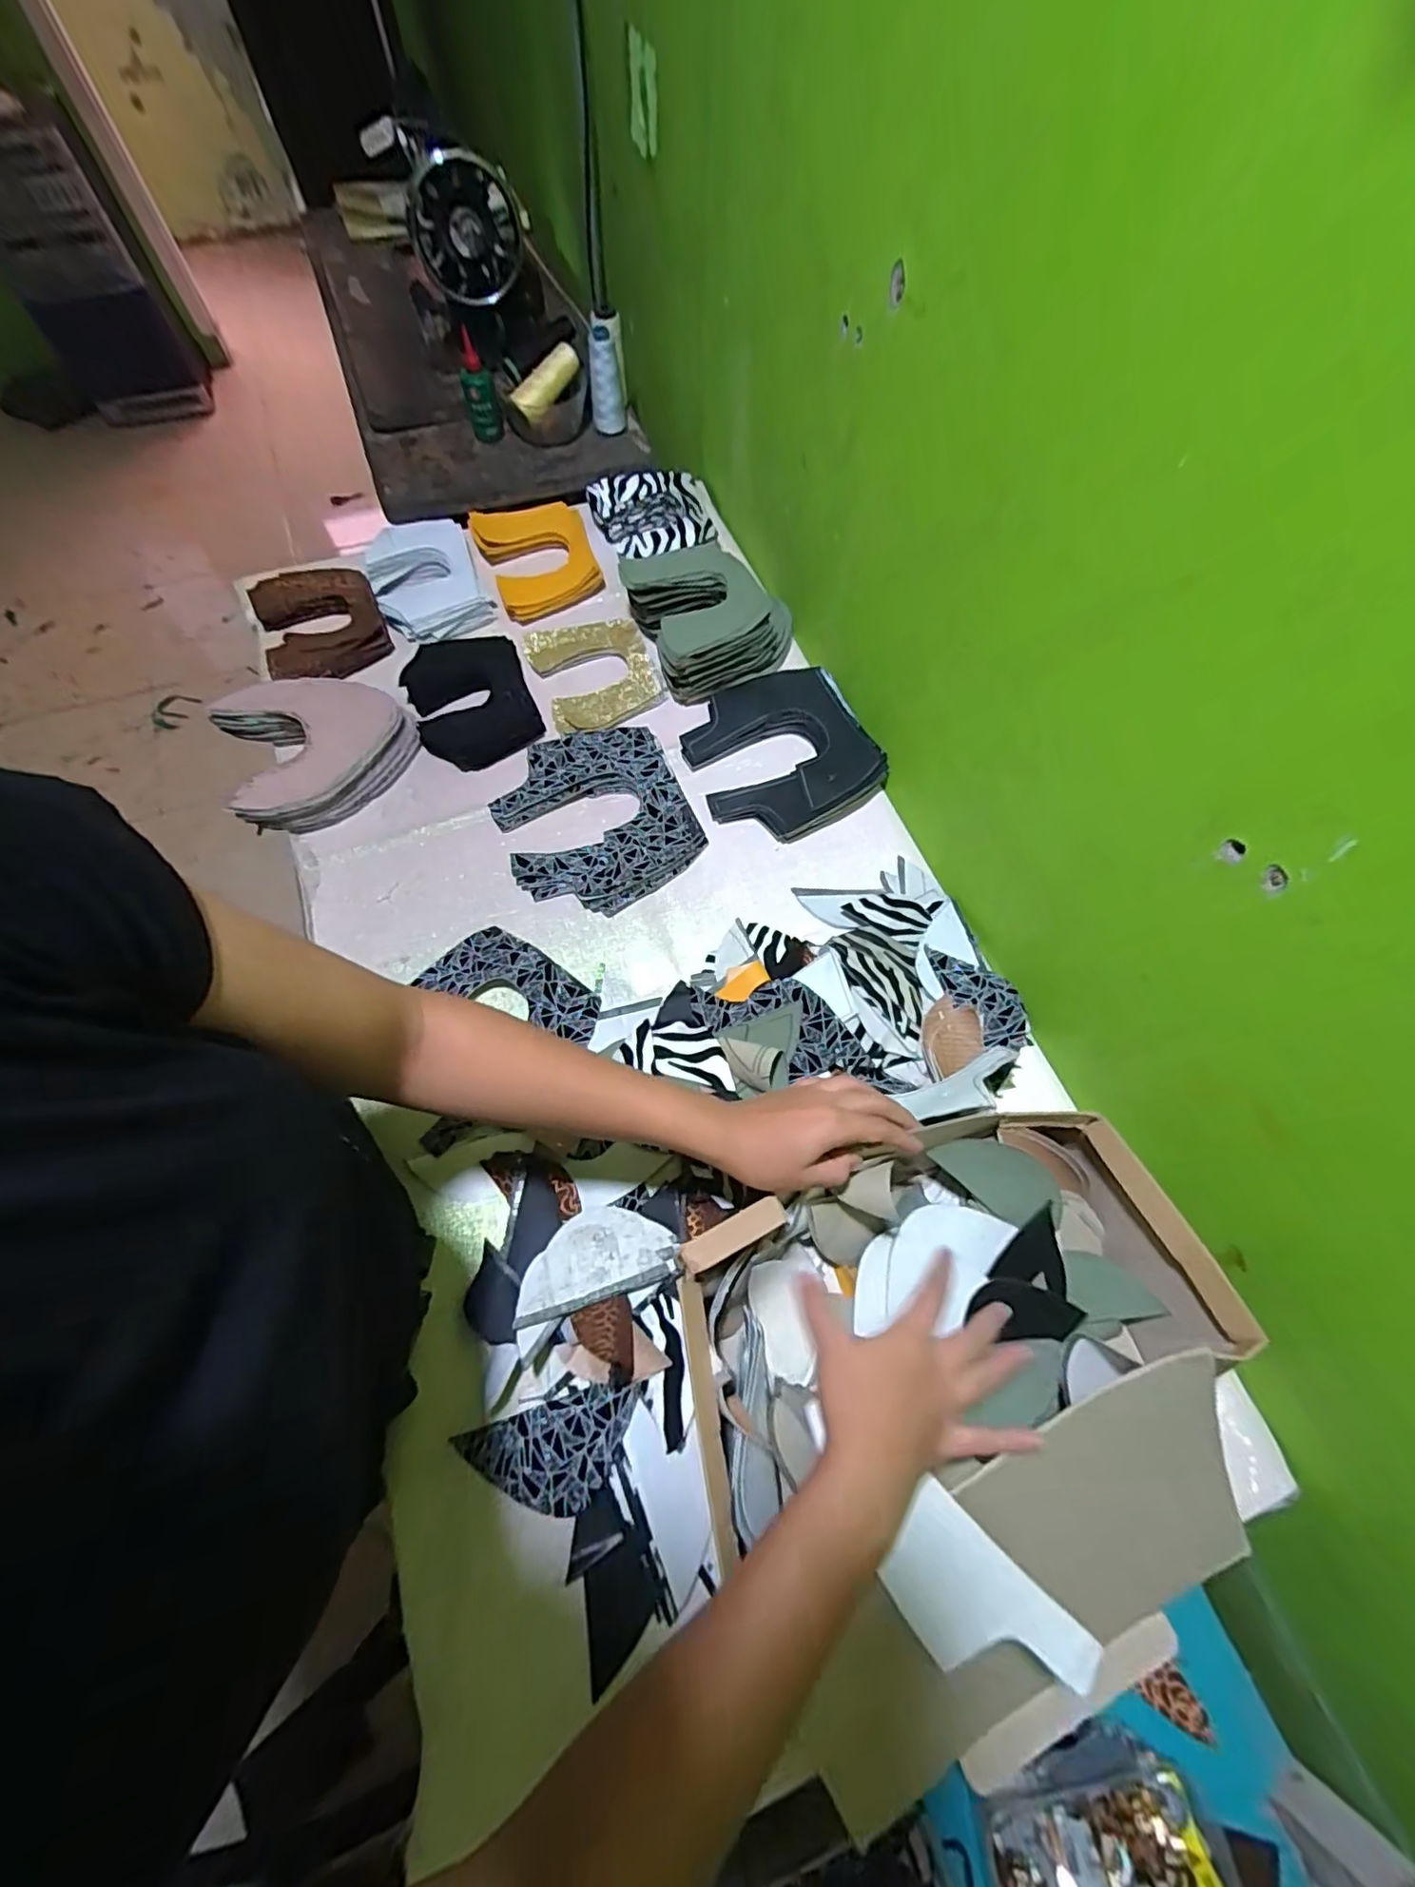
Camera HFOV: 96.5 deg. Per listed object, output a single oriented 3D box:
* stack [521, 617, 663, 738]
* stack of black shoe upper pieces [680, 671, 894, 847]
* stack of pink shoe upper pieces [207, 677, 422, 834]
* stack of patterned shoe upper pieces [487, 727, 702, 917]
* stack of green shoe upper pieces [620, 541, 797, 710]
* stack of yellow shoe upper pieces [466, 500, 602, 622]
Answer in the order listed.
[{"bbox_3d":[-0.128,-0.318,0.730,0.133,0.015,0.158,-22,70,-11],"label":"stack"},{"bbox_3d":[0.076,-0.209,0.678,0.181,0.031,0.196,-23,70,-11],"label":"stack of black shoe upper pieces"},{"bbox_3d":[-0.402,-0.211,0.658,0.177,0.045,0.169,-25,71,-12],"label":"stack of pink shoe upper pieces"},{"bbox_3d":[-0.115,-0.128,0.647,0.183,0.027,0.197,-23,70,-11],"label":"stack of patterned shoe upper pieces"},{"bbox_3d":[0.004,-0.385,0.730,0.167,0.064,0.181,-22,70,-11],"label":"stack of green shoe upper pieces"},{"bbox_3d":[-0.206,-0.479,0.786,0.131,0.039,0.151,-23,70,-11],"label":"stack of yellow shoe upper pieces"}]

